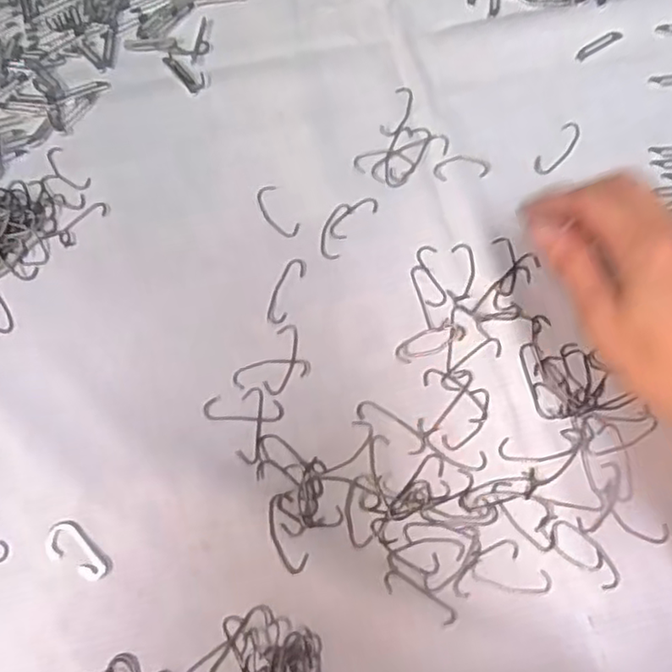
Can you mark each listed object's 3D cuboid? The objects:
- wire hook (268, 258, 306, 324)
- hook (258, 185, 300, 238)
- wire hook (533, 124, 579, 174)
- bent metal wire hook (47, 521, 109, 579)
[{"bbox_3d":[-0.029,-0.026,0.379,0.013,0.004,0.041,20,76,7],"label":"wire hook"},{"bbox_3d":[-0.035,-0.075,0.394,0.016,0.004,0.037,-30,76,-7],"label":"hook"},{"bbox_3d":[0.138,-0.116,0.403,0.014,0.004,0.042,38,79,11],"label":"wire hook"},{"bbox_3d":[-0.134,0.112,0.337,0.019,0.004,0.038,-44,78,-10],"label":"bent metal wire hook"}]

